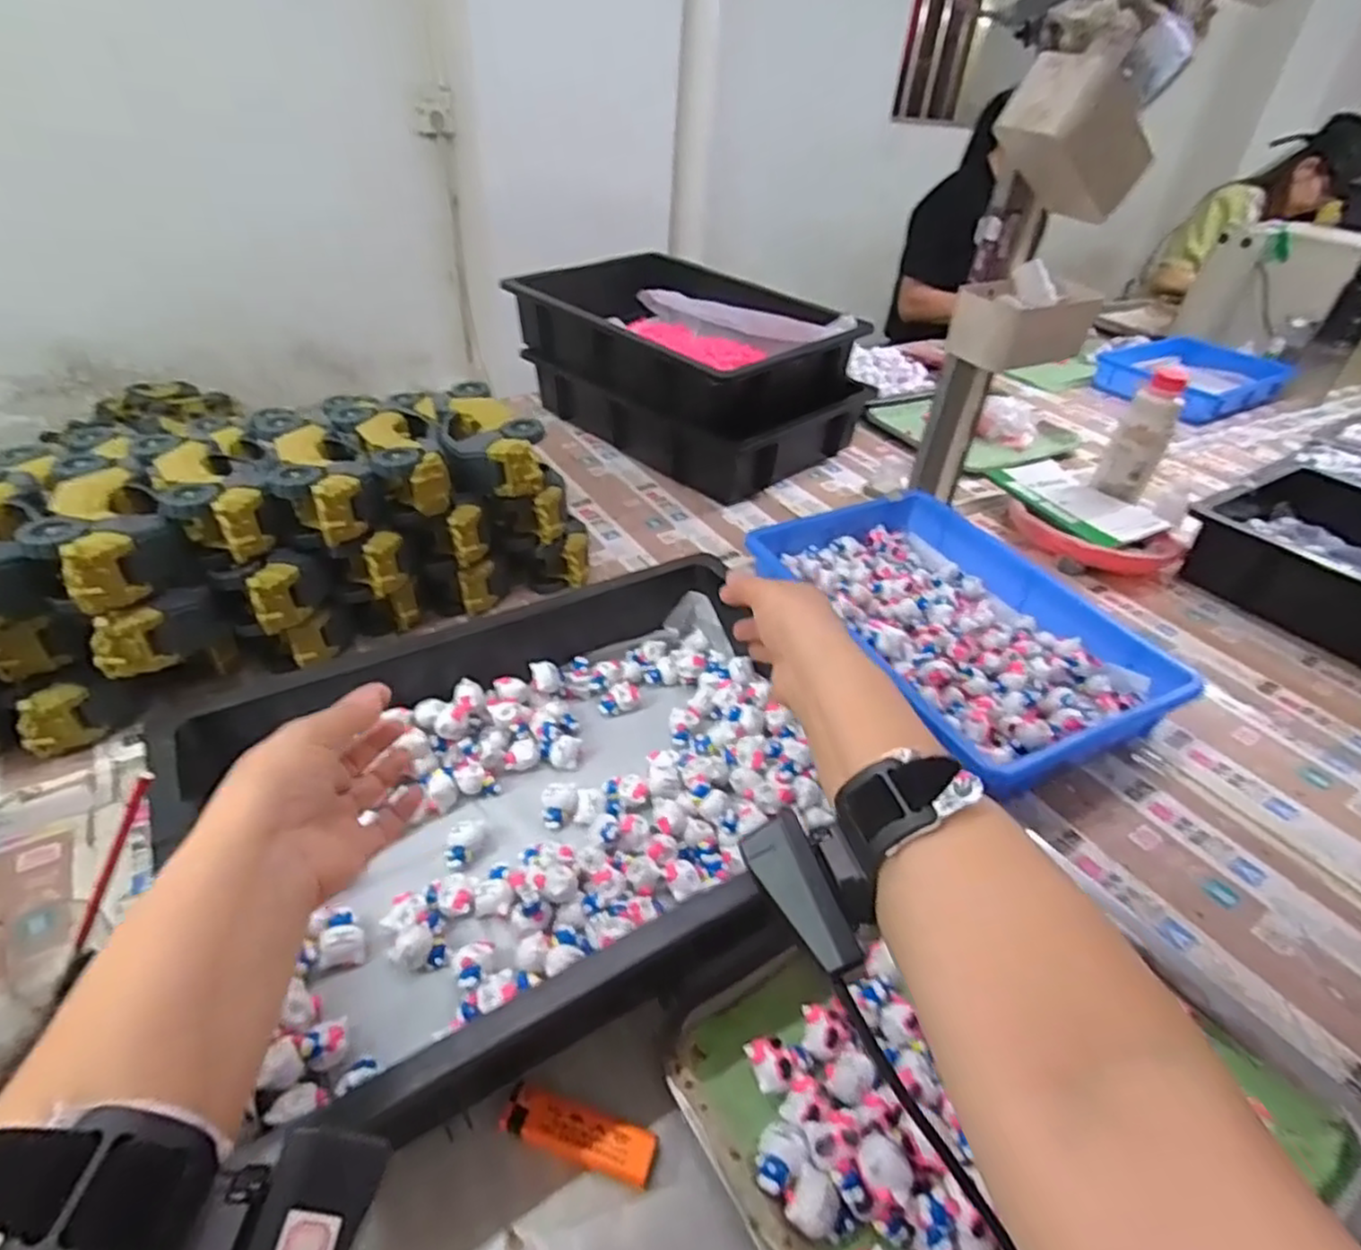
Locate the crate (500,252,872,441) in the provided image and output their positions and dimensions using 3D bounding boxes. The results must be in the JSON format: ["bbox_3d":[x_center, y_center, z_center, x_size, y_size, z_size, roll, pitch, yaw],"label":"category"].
[{"bbox_3d":[0.008,-0.405,1.008,0.441,0.107,0.285,33,46,31],"label":"crate"}]

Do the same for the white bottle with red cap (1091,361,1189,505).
[{"bbox_3d":[0.608,-0.248,0.940,0.064,0.151,0.056,25,42,23],"label":"white bottle with red cap"}]

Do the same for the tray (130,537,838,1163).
[{"bbox_3d":[-0.108,0.120,0.511,0.413,0.096,0.321,-12,41,-21],"label":"tray"}]

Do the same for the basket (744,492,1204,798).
[{"bbox_3d":[0.251,-0.005,0.691,0.239,0.066,0.367,-14,42,-23],"label":"basket"}]

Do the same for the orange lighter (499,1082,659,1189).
[{"bbox_3d":[-0.052,0.260,0.365,0.079,0.006,0.025,13,39,10],"label":"orange lighter"}]

